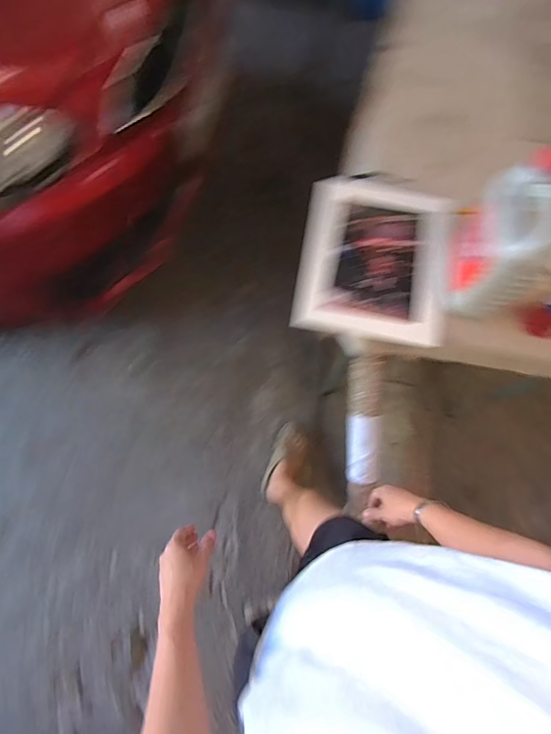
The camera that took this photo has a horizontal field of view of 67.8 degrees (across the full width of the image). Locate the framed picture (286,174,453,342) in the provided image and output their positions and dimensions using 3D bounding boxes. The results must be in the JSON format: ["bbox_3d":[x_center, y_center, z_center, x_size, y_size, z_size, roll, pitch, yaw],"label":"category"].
[{"bbox_3d":[0.203,-0.231,0.829,0.286,0.039,0.355,10,72,-2],"label":"framed picture"}]

